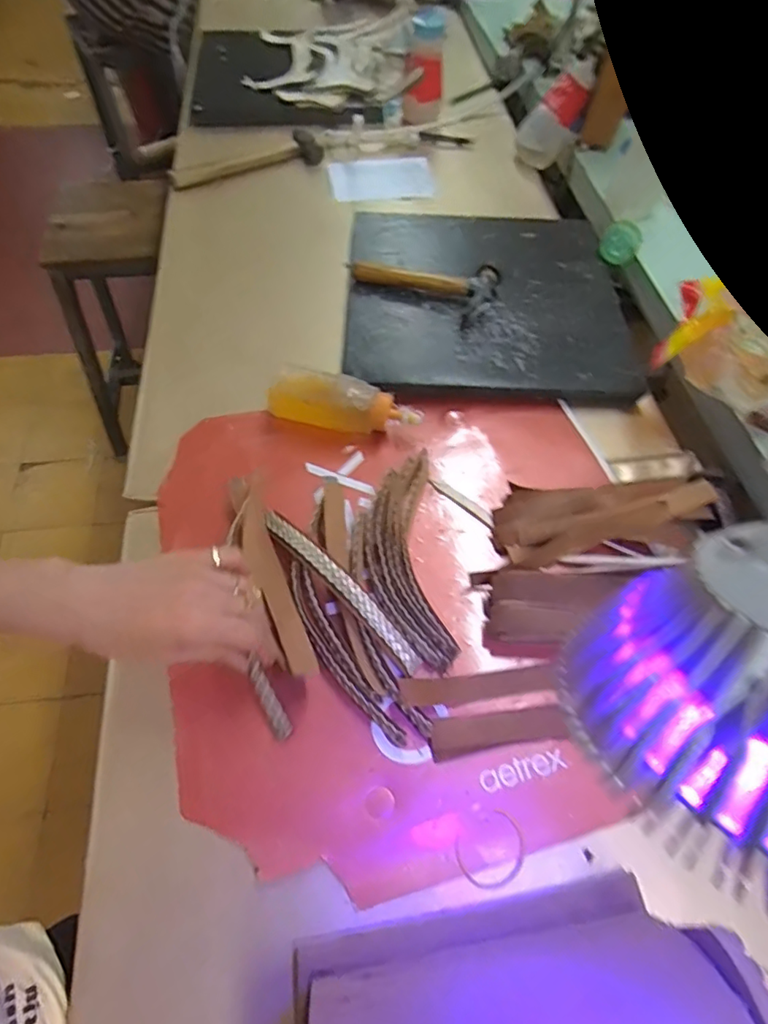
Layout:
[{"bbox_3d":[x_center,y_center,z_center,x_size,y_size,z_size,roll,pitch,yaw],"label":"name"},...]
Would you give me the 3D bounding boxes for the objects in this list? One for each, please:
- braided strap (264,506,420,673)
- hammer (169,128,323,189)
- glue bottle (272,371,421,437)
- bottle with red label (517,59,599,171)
[{"bbox_3d":[-0.035,0.054,0.431,0.026,0.019,0.170,-36,66,-22],"label":"braided strap"},{"bbox_3d":[-0.195,-0.494,0.784,0.217,0.030,0.054,-26,63,-18],"label":"hammer"},{"bbox_3d":[-0.036,-0.100,0.523,0.143,0.051,0.036,7,58,-11],"label":"glue bottle"},{"bbox_3d":[0.248,-0.569,0.793,0.054,0.139,0.056,0,53,-35],"label":"bottle with red label"}]

